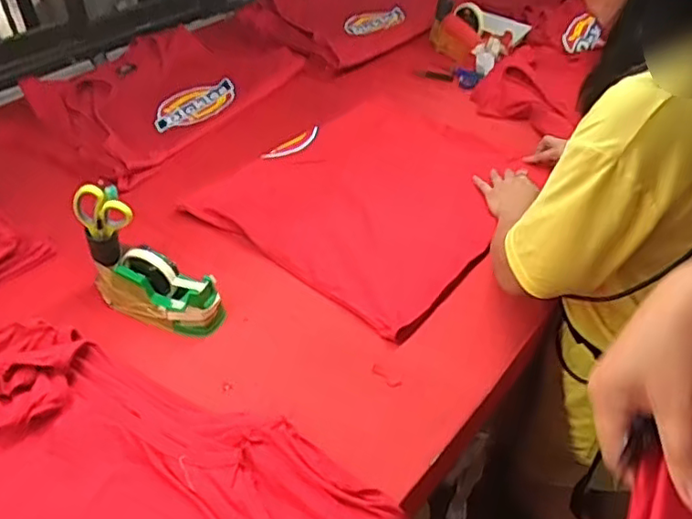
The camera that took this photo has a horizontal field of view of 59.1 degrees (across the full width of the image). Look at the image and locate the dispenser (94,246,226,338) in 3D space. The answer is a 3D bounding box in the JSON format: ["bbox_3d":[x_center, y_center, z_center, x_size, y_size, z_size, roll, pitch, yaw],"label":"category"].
[{"bbox_3d":[-0.265,0.031,0.828,0.192,0.083,0.060,11,42,13],"label":"dispenser"}]

